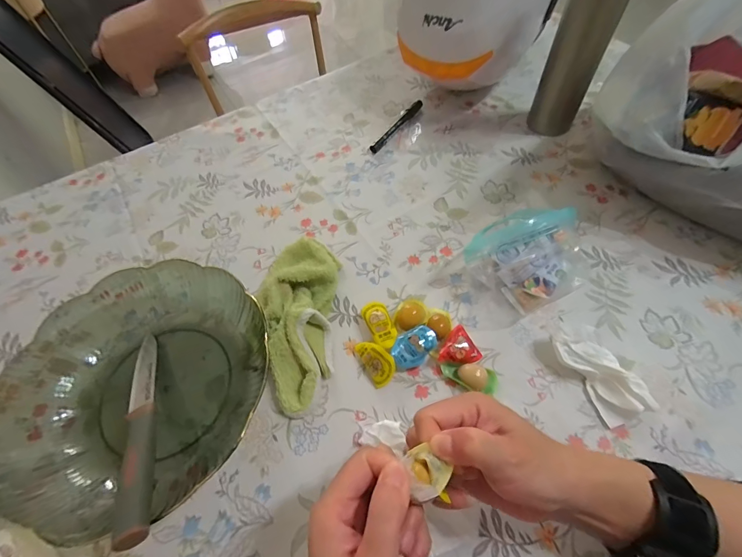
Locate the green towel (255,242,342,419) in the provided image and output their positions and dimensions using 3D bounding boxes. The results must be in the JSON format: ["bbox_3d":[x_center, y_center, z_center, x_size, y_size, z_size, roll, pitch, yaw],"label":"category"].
[{"bbox_3d":[-0.080,0.039,0.379,0.080,0.038,0.190,-2,58,3],"label":"green towel"}]

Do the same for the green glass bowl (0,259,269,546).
[{"bbox_3d":[-0.223,0.095,0.345,0.240,0.053,0.228,-2,58,3],"label":"green glass bowl"}]

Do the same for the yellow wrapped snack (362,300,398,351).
[{"bbox_3d":[0.010,0.052,0.375,0.026,0.022,0.055,-18,58,-7],"label":"yellow wrapped snack"}]

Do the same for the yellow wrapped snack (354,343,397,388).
[{"bbox_3d":[0.005,0.081,0.354,0.027,0.024,0.047,-28,60,-13],"label":"yellow wrapped snack"}]

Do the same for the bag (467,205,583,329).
[{"bbox_3d":[0.177,-0.021,0.390,0.144,0.044,0.106,-20,59,-8],"label":"bag"}]

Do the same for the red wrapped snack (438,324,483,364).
[{"bbox_3d":[0.092,0.073,0.355,0.036,0.020,0.040,25,63,19],"label":"red wrapped snack"}]

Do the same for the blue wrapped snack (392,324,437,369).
[{"bbox_3d":[0.044,0.071,0.360,0.049,0.020,0.031,-25,60,-11],"label":"blue wrapped snack"}]

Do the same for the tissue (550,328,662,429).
[{"bbox_3d":[0.214,0.087,0.331,0.048,0.025,0.091,-12,58,-3],"label":"tissue"}]

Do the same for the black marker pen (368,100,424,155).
[{"bbox_3d":[0.040,-0.240,0.552,0.016,0.017,0.134,30,65,21],"label":"black marker pen"}]

